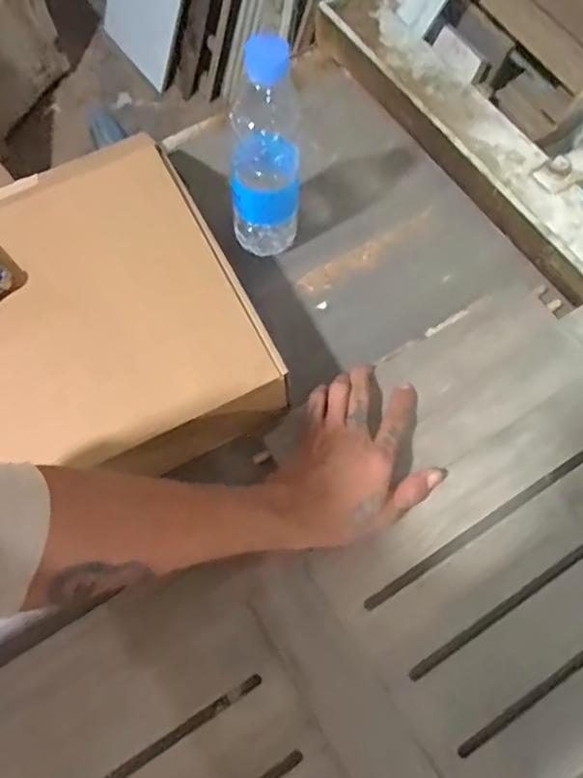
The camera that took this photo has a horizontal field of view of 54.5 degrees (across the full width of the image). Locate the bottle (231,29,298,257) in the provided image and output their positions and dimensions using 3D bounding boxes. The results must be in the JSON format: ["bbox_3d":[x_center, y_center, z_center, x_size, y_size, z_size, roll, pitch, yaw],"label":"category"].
[{"bbox_3d":[-0.026,-0.199,0.493,0.065,0.216,0.057,5,69,3],"label":"bottle"}]

